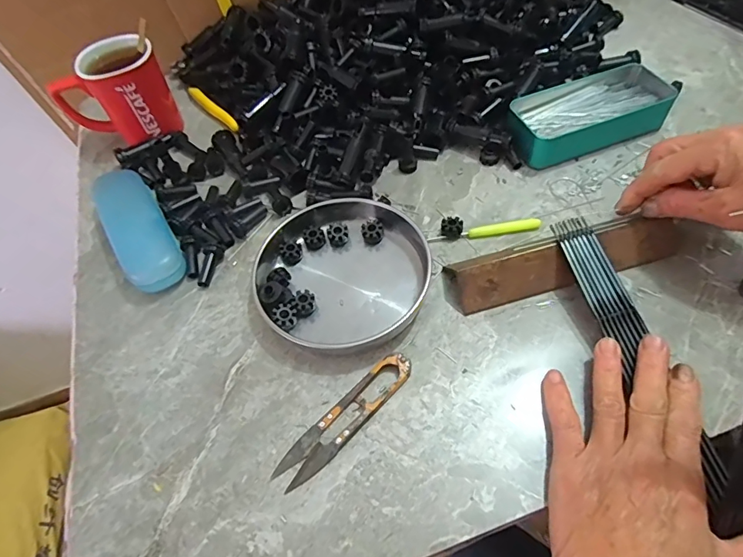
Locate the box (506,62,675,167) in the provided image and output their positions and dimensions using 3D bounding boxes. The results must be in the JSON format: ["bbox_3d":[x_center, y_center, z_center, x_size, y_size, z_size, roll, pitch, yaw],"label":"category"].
[{"bbox_3d":[0.209,-0.161,0.456,0.157,0.034,0.073,-18,57,-8],"label":"box"}]

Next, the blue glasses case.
[{"bbox_3d":[-0.213,-0.047,0.423,0.050,0.027,0.148,-30,59,-15],"label":"blue glasses case"}]

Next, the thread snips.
[{"bbox_3d":[-0.018,0.096,0.323,0.116,0.010,0.025,-40,62,-21],"label":"thread snips"}]

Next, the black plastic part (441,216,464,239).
[{"bbox_3d":[0.070,-0.044,0.404,0.018,0.011,0.017,2,56,6],"label":"black plastic part"}]

